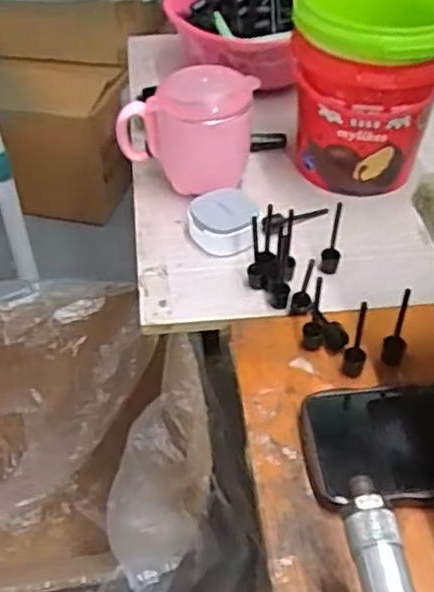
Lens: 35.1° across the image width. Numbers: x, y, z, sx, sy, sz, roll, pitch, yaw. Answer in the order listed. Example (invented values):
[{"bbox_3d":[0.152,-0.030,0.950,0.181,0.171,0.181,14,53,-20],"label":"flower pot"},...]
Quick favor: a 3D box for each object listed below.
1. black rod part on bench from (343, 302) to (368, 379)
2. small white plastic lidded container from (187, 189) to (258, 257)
[{"bbox_3d":[0.092,0.030,0.443,0.015,0.057,0.012,10,45,10],"label":"black rod part on bench"},{"bbox_3d":[0.003,-0.061,0.549,0.049,0.032,0.048,-10,45,-11],"label":"small white plastic lidded container"}]

